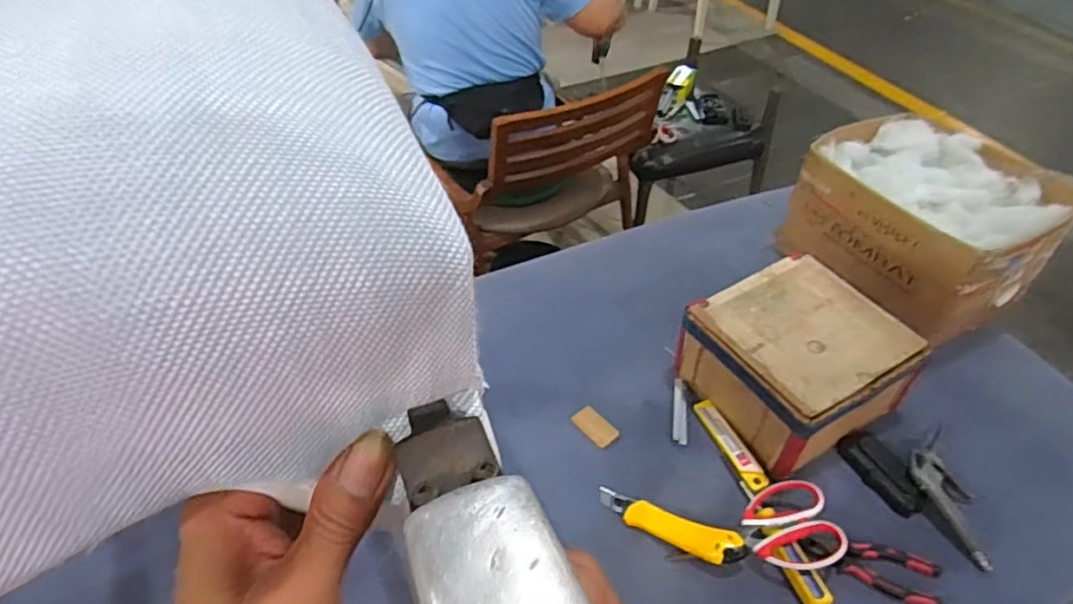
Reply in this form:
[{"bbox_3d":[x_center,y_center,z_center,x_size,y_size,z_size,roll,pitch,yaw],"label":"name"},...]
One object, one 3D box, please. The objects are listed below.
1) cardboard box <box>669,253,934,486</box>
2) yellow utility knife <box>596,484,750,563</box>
[{"bbox_3d":[0.336,0.077,0.827,0.218,0.133,0.208,-24,50,-22],"label":"cardboard box"},{"bbox_3d":[0.150,0.259,0.723,0.170,0.012,0.038,12,58,27],"label":"yellow utility knife"}]

